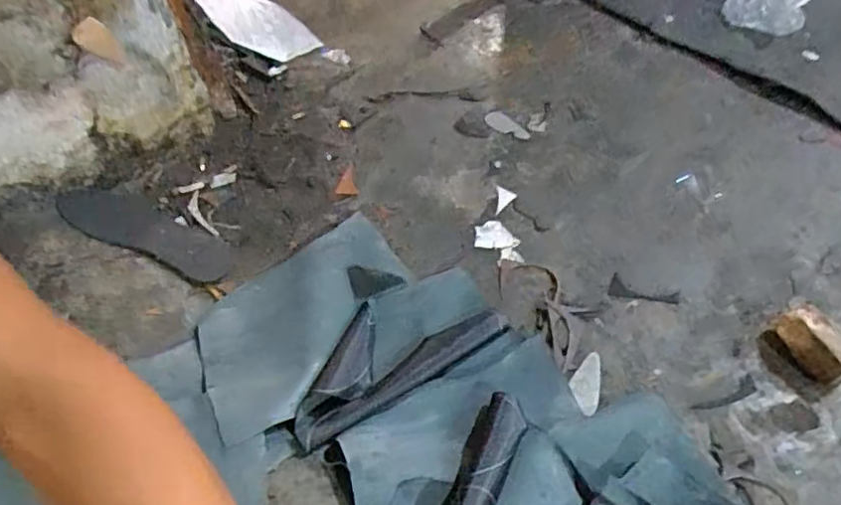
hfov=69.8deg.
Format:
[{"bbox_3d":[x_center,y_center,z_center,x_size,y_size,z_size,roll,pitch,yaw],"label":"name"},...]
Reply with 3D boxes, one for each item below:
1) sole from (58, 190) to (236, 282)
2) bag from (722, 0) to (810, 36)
[{"bbox_3d":[-0.339,-0.028,0.758,0.234,0.040,0.085,19,56,16],"label":"sole"},{"bbox_3d":[0.584,-0.426,1.004,0.123,0.062,0.128,27,58,21],"label":"bag"}]

